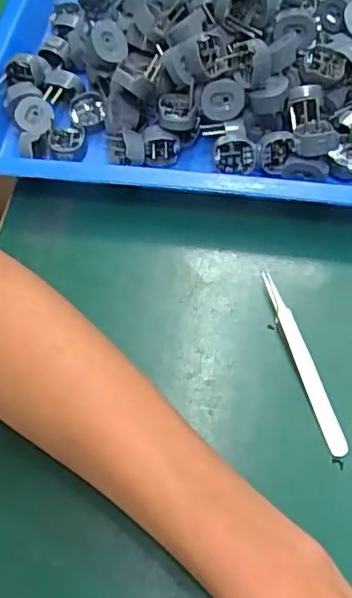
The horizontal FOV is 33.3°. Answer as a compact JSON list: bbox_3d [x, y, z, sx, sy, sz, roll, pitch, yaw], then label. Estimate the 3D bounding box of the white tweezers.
[{"bbox_3d":[0.070,0.033,0.328,0.010,0.012,0.110,-14,60,-7],"label":"white tweezers"}]

